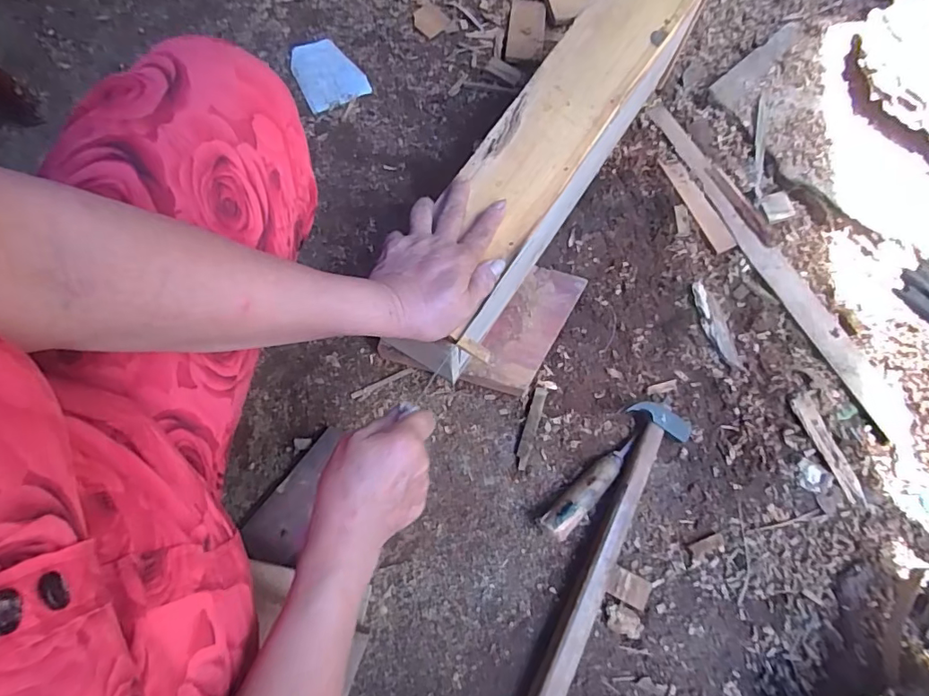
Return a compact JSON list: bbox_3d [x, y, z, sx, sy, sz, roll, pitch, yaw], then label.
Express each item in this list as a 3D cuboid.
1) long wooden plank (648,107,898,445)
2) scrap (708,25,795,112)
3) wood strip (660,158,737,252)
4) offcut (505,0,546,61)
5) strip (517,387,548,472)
[{"bbox_3d":[0.403,-0.117,0.674,0.040,0.015,0.520,-27,76,-9],"label":"long wooden plank"},{"bbox_3d":[0.420,-0.405,0.720,0.165,0.005,0.048,-45,76,-6],"label":"scrap"},{"bbox_3d":[0.318,-0.197,0.688,0.033,0.006,0.147,-26,76,-8],"label":"wood strip"},{"bbox_3d":[0.094,-0.481,0.763,0.054,0.011,0.123,7,73,1],"label":"offcut"},{"bbox_3d":[0.079,0.095,0.600,0.015,0.014,0.098,18,74,4],"label":"strip"}]

